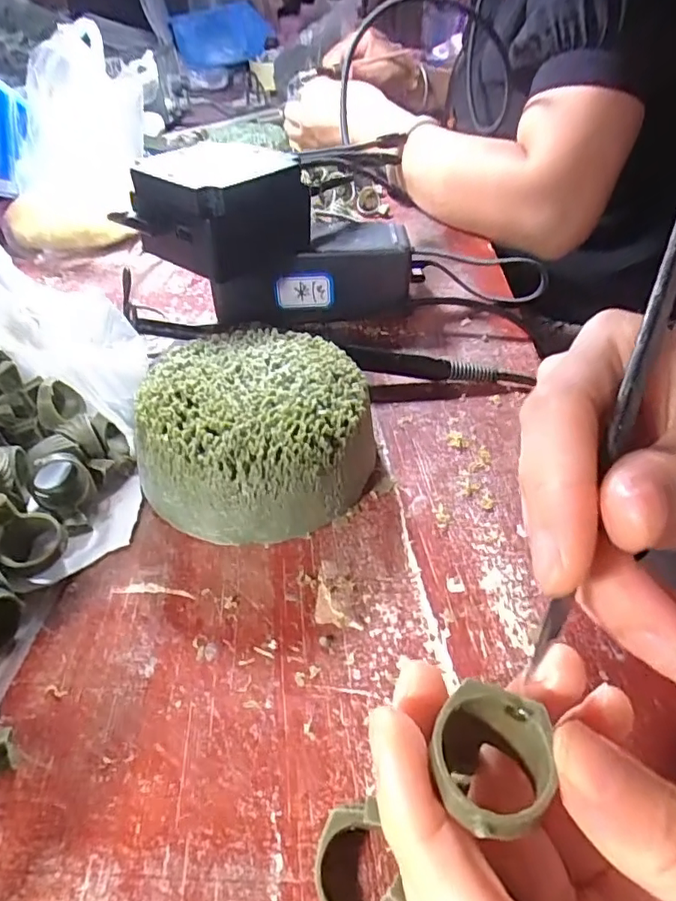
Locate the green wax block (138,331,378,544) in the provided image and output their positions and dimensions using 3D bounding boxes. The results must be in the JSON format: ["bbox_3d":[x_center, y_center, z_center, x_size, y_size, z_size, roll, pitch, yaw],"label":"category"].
[{"bbox_3d":[-0.035,-0.011,0.255,0.100,0.050,0.102,1,41,3],"label":"green wax block"}]

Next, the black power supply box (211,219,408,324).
[{"bbox_3d":[-0.017,-0.116,0.369,0.128,0.051,0.051,-6,41,-5],"label":"black power supply box"}]

